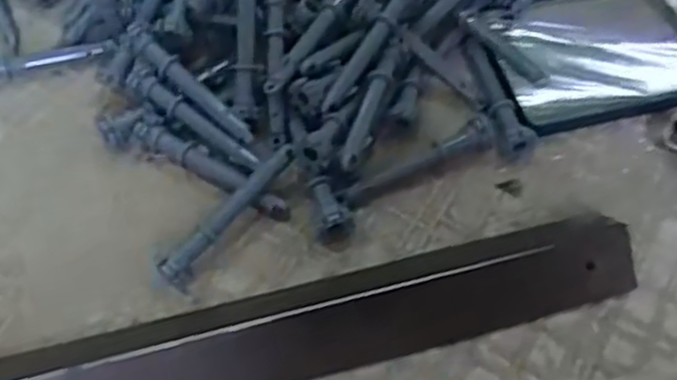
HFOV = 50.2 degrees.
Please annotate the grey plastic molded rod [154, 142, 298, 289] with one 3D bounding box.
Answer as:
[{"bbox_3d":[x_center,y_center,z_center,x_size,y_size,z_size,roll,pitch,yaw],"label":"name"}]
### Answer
[{"bbox_3d":[-0.056,0.012,0.377,0.014,0.020,0.092,33,63,17],"label":"grey plastic molded rod"}]

